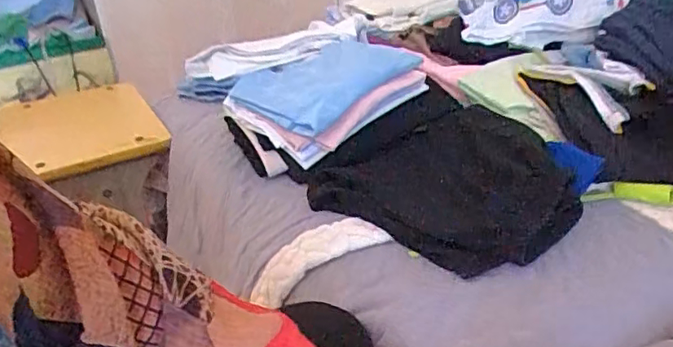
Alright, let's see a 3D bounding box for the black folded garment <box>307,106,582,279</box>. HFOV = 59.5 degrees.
[{"bbox_3d":[0.127,0.012,0.627,0.235,0.054,0.235,-23,33,-28],"label":"black folded garment"}]

